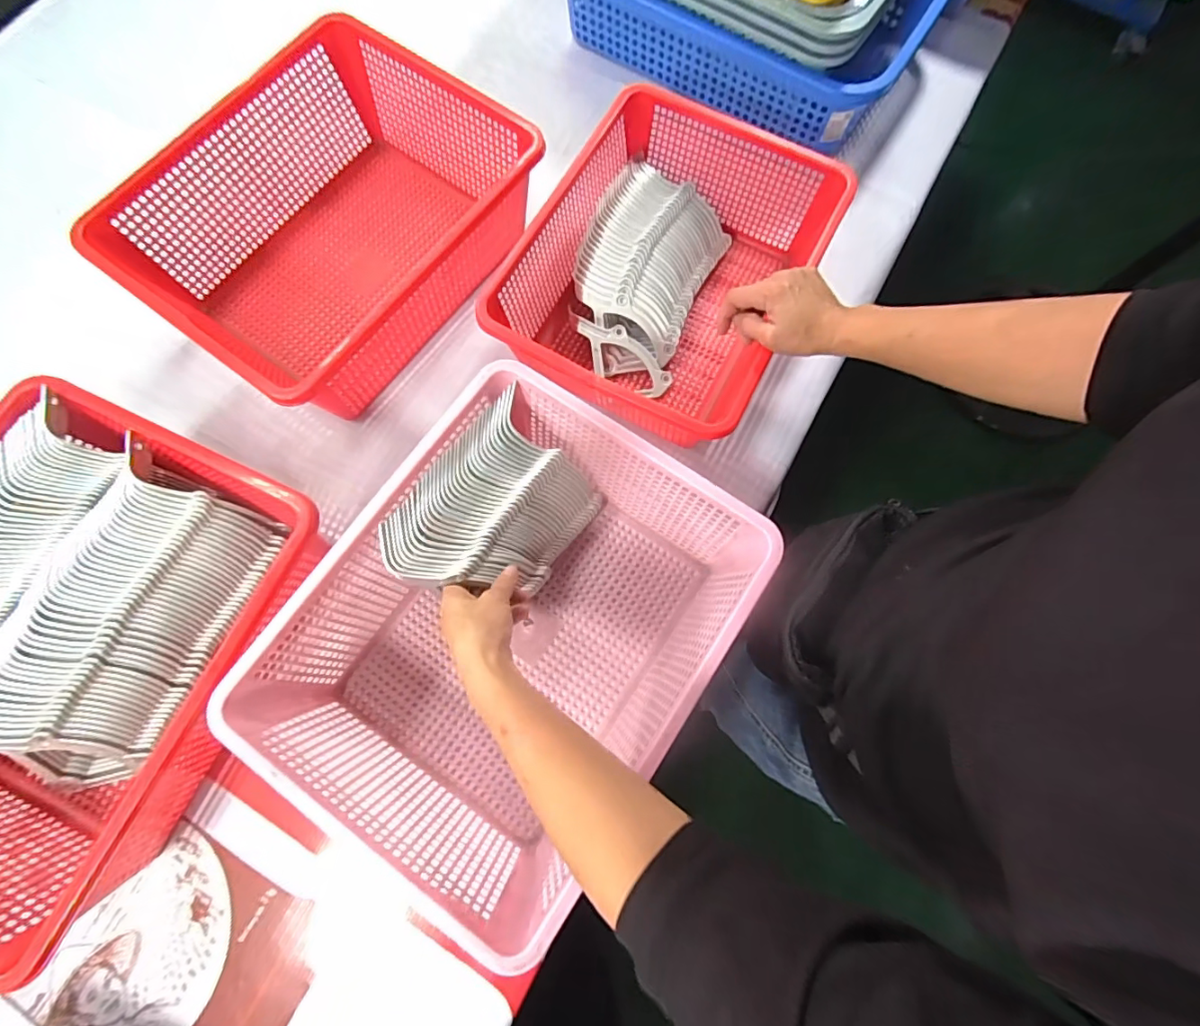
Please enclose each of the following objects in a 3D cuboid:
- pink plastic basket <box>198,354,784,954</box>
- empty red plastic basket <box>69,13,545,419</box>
[{"bbox_3d":[-0.075,0.100,0.475,0.308,0.136,0.370,35,77,8],"label":"pink plastic basket"},{"bbox_3d":[-0.288,-0.311,0.583,0.311,0.134,0.372,35,77,8],"label":"empty red plastic basket"}]

